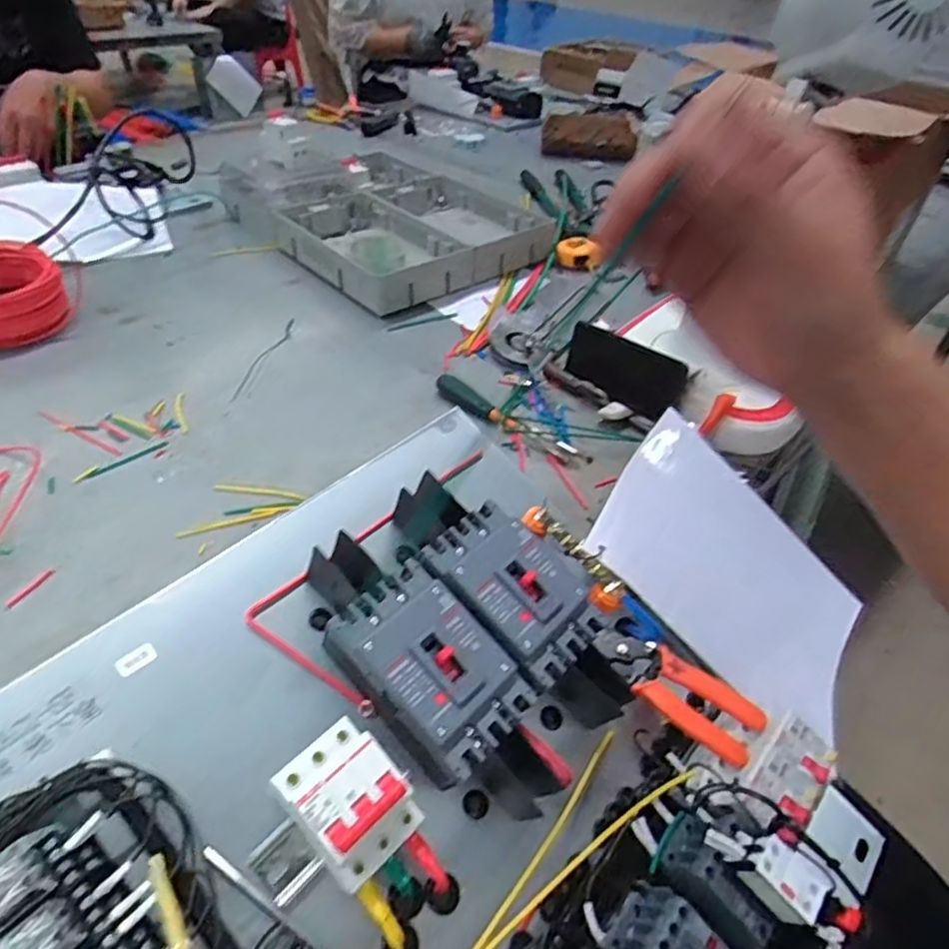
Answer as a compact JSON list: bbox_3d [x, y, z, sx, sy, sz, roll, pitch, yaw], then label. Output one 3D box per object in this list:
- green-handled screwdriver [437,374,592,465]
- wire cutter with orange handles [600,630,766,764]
[{"bbox_3d":[0.037,-0.063,0.732,0.210,0.026,0.026,30,48,23],"label":"green-handled screwdriver"},{"bbox_3d":[0.154,0.163,0.480,0.121,0.018,0.051,34,50,28],"label":"wire cutter with orange handles"}]

